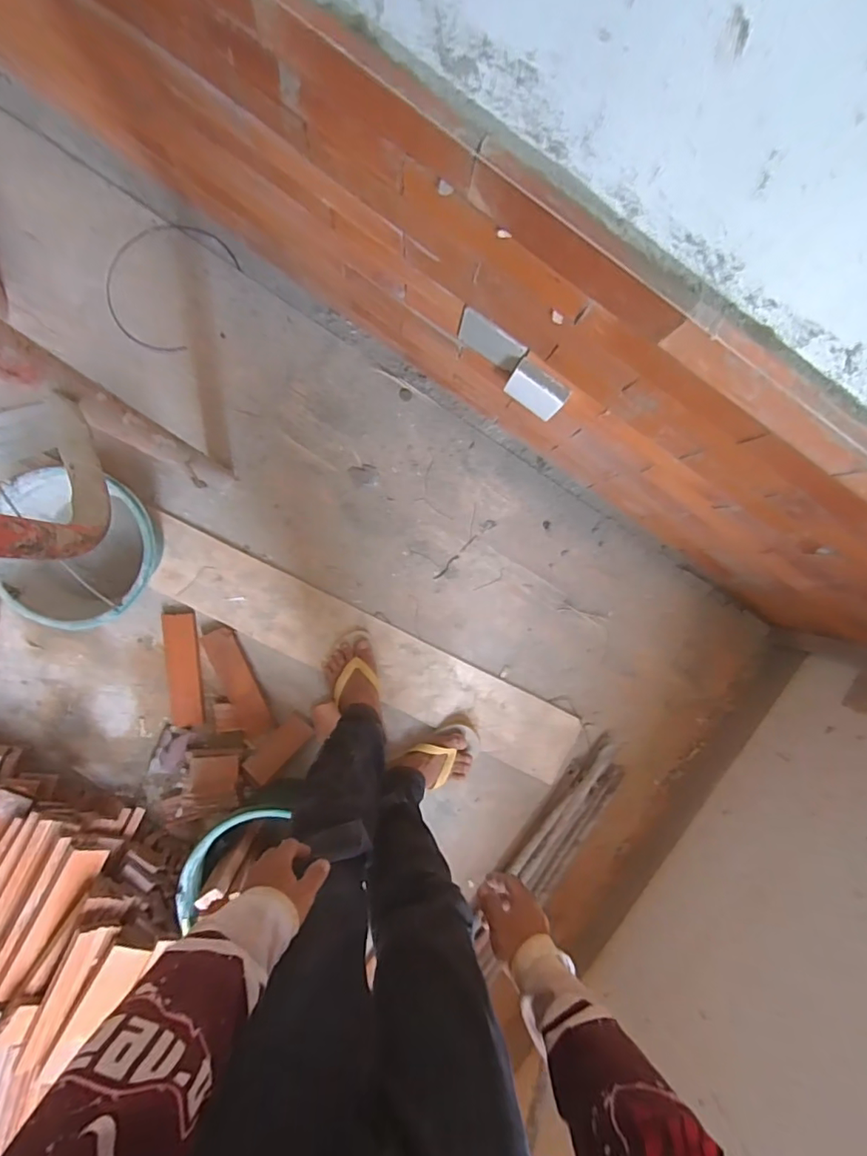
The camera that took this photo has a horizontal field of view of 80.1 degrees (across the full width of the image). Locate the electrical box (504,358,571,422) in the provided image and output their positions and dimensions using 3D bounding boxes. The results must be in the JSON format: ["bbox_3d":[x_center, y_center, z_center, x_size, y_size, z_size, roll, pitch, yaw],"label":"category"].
[{"bbox_3d":[0.154,-0.280,0.775,0.087,0.067,0.033,31,92,-5],"label":"electrical box"}]

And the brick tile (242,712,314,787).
[{"bbox_3d":[-0.322,0.353,1.070,0.060,0.010,0.151,43,78,2],"label":"brick tile"}]

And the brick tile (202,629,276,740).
[{"bbox_3d":[-0.398,0.215,1.063,0.068,0.030,0.230,-23,95,-4],"label":"brick tile"}]

